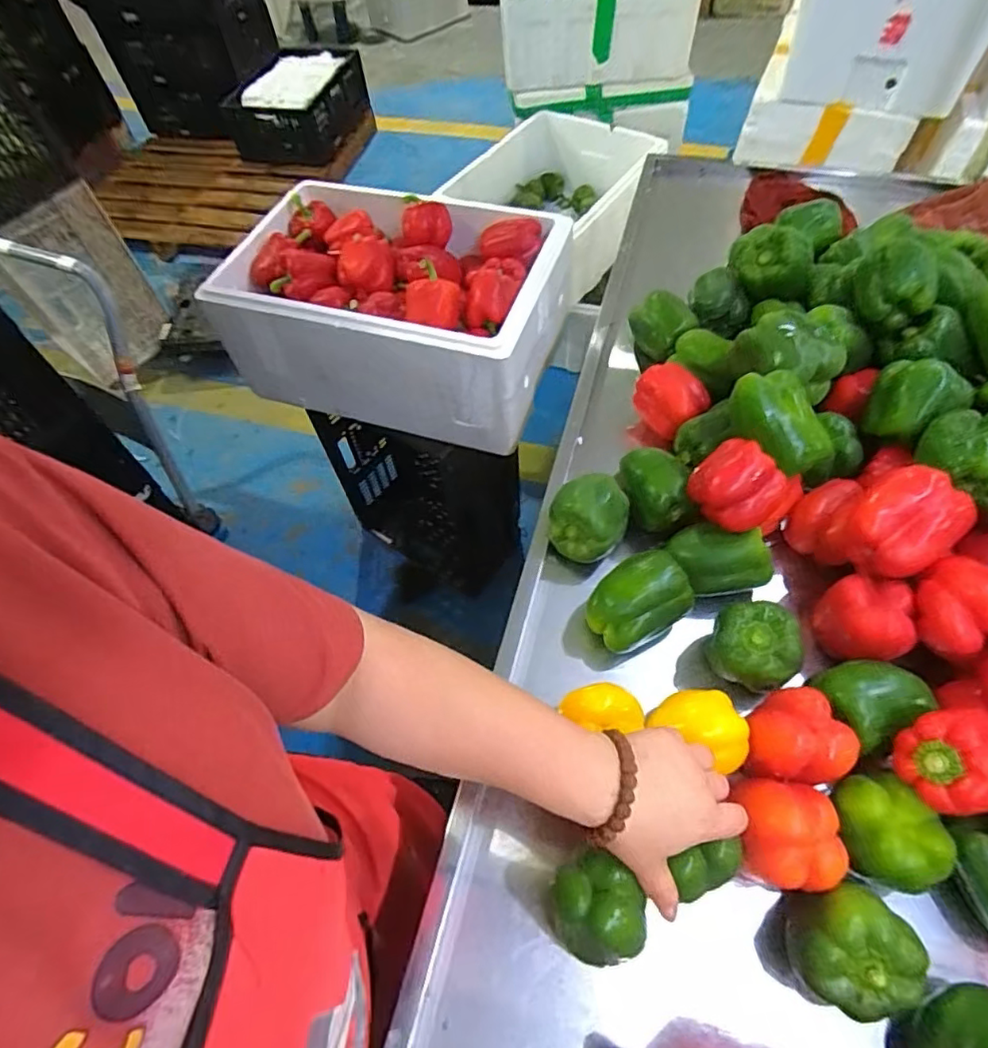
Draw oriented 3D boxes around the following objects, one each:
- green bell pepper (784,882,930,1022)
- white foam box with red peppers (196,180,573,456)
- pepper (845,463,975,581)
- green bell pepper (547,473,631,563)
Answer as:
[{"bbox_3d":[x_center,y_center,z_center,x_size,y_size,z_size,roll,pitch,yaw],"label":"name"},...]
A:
[{"bbox_3d":[0.258,0.310,0.424,0.078,0.069,0.074,-2,58,3],"label":"green bell pepper"},{"bbox_3d":[-0.166,-0.381,1.023,0.546,0.227,0.367,17,61,14],"label":"white foam box with red peppers"},{"bbox_3d":[0.380,-0.001,0.539,0.086,0.068,0.080,-2,58,3],"label":"pepper"},{"bbox_3d":[0.104,-0.007,0.633,0.077,0.063,0.075,-2,58,3],"label":"green bell pepper"}]

